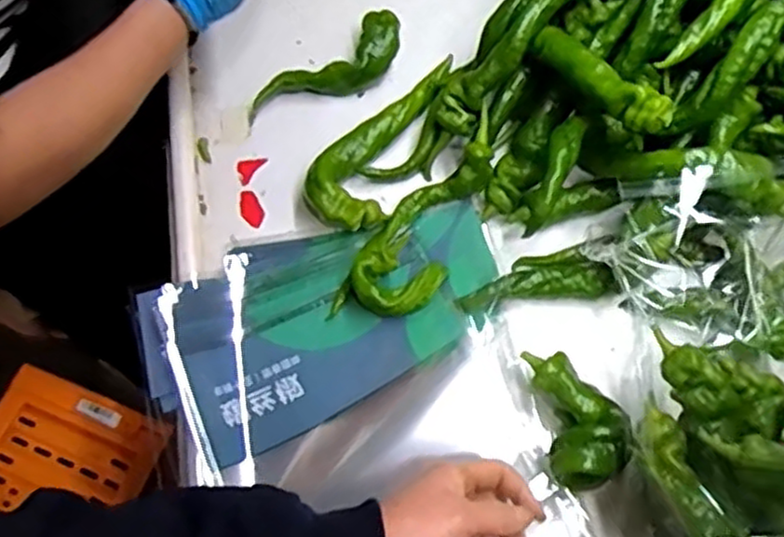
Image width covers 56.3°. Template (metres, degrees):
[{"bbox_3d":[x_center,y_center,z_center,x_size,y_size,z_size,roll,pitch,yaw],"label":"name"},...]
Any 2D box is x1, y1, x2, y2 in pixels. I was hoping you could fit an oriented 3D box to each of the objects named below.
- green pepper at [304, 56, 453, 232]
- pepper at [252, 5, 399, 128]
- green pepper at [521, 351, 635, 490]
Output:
[{"bbox_3d":[-0.015,-0.127,0.708,0.081,0.035,0.198,20,69,11],"label":"green pepper"},{"bbox_3d":[-0.065,-0.200,0.749,0.178,0.047,0.059,-30,68,-10],"label":"pepper"},{"bbox_3d":[0.149,0.119,0.583,0.063,0.049,0.106,-6,66,0],"label":"green pepper"}]

